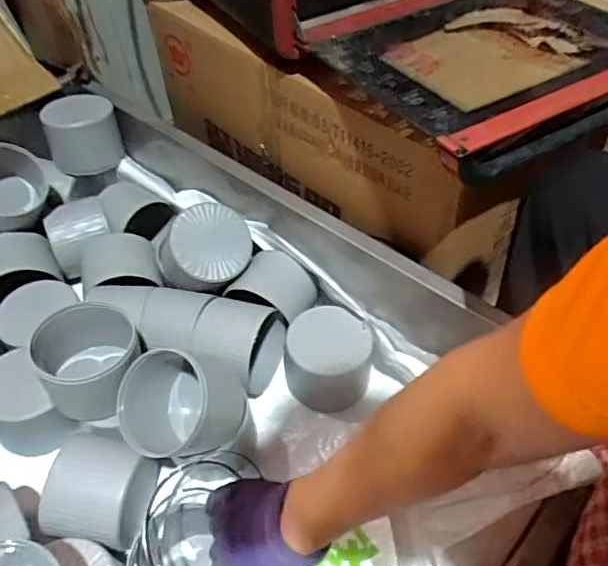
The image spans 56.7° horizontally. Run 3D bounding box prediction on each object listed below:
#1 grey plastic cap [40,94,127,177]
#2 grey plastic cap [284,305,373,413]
[{"bbox_3d":[-0.324,-0.218,0.842,0.108,0.103,0.083,-35,57,-23],"label":"grey plastic cap"},{"bbox_3d":[0.029,0.093,0.702,0.104,0.095,0.095,-2,50,2],"label":"grey plastic cap"}]

